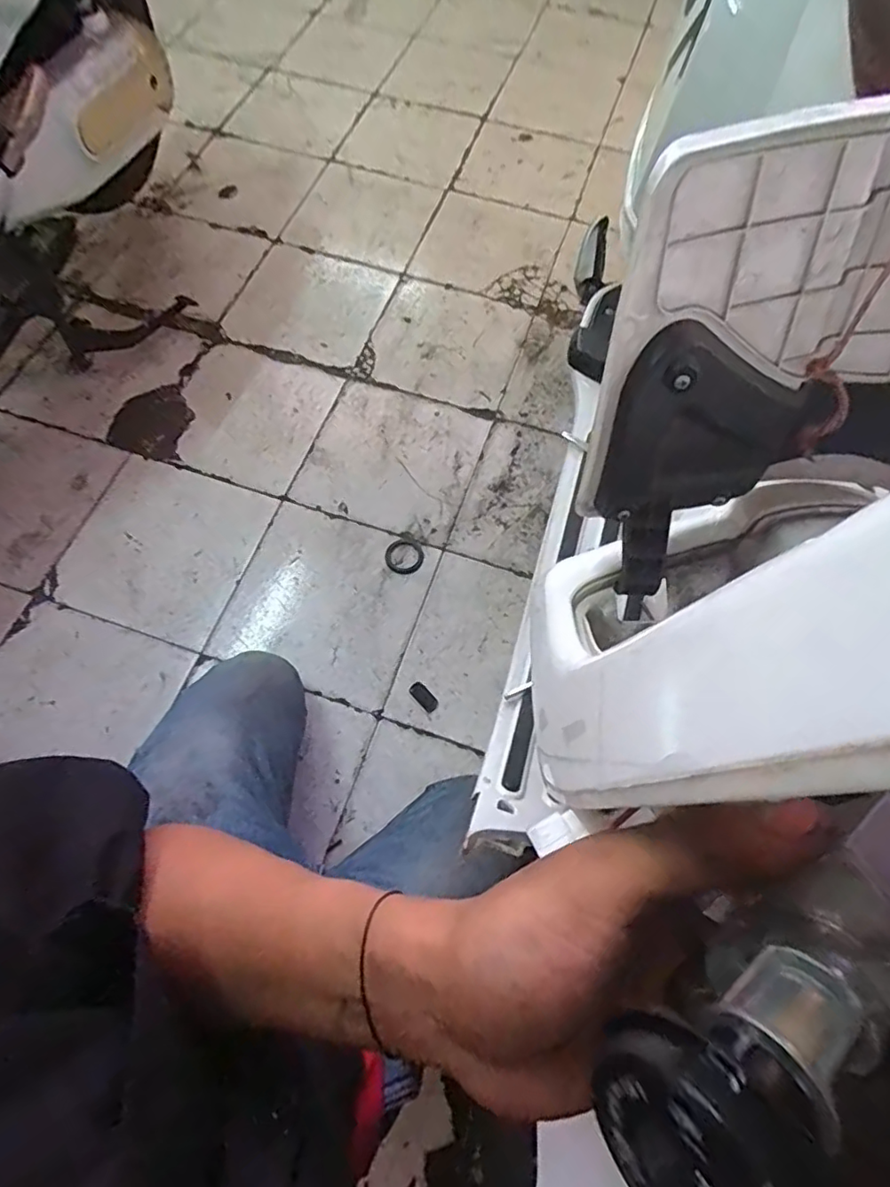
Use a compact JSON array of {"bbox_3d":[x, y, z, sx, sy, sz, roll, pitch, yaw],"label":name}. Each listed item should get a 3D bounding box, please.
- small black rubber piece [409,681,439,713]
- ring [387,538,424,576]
[{"bbox_3d":[-0.032,0.159,0.888,0.023,0.007,0.050,-40,74,-17],"label":"small black rubber piece"},{"bbox_3d":[-0.068,-0.062,0.982,0.064,0.008,0.063,1,67,-2],"label":"ring"}]

